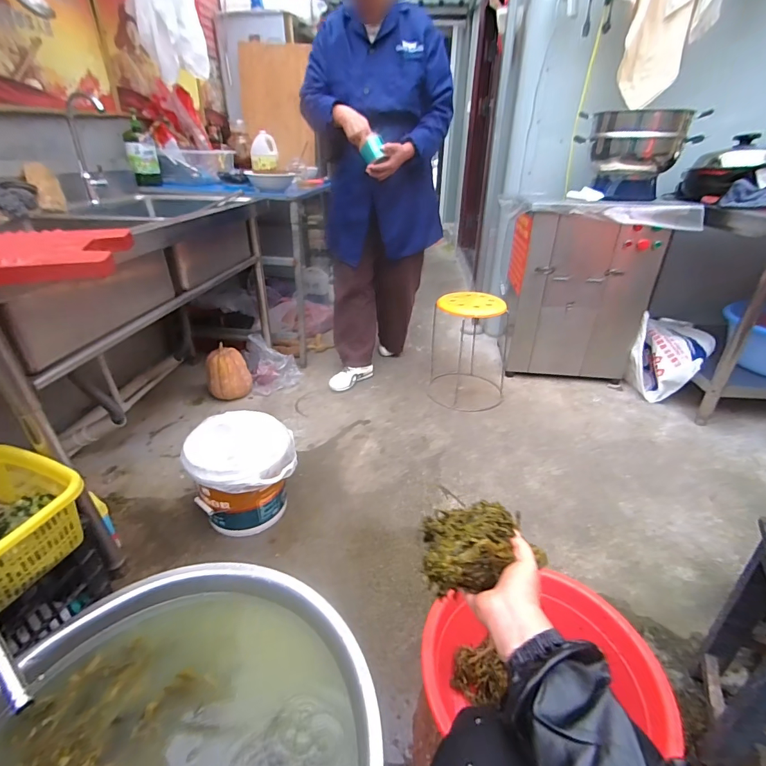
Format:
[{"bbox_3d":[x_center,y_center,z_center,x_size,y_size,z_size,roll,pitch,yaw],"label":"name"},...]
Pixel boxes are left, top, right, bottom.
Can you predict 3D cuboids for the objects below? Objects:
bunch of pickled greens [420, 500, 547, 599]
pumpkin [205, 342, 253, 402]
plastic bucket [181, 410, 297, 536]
[{"bbox_3d":[0.131,0.207,0.542,0.151,0.072,0.110,-2,32,-4],"label":"bunch of pickled greens"},{"bbox_3d":[-0.656,-0.033,1.739,0.157,0.215,0.150,1,28,-1],"label":"pumpkin"},{"bbox_3d":[-0.391,0.262,1.174,0.269,0.258,0.264,1,32,0],"label":"plastic bucket"}]

